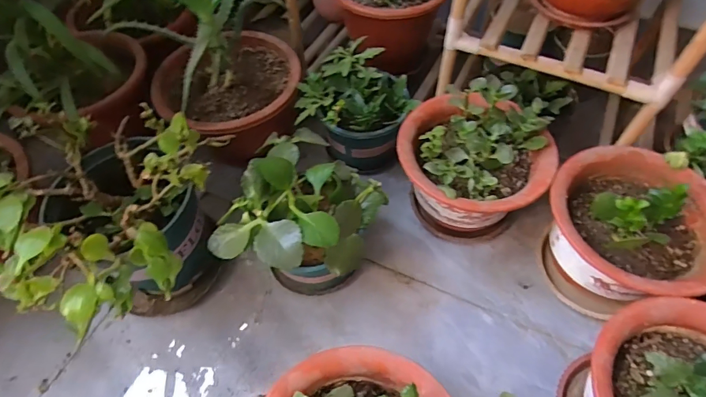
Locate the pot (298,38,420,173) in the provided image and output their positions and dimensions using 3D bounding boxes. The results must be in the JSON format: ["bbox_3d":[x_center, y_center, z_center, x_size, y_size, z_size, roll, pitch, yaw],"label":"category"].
[{"bbox_3d":[0.011,-0.132,0.654,0.139,0.160,0.146,-1,57,2],"label":"pot"}]

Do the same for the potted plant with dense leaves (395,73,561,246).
[{"bbox_3d":[0.154,-0.033,0.568,0.192,0.186,0.162,23,61,17],"label":"potted plant with dense leaves"}]

